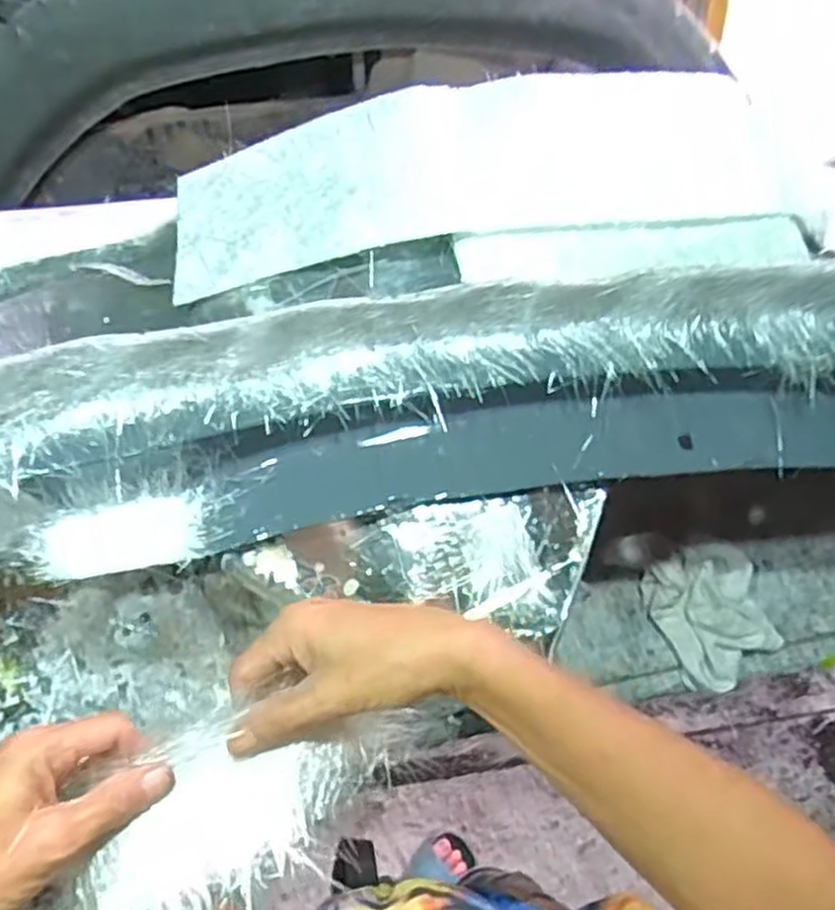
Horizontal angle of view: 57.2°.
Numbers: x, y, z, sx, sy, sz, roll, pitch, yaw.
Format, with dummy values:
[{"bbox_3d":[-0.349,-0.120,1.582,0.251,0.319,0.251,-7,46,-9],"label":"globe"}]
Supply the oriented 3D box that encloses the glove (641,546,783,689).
[{"bbox_3d":[0.287,0.147,0.730,0.111,0.034,0.124,-22,68,-13],"label":"glove"}]

